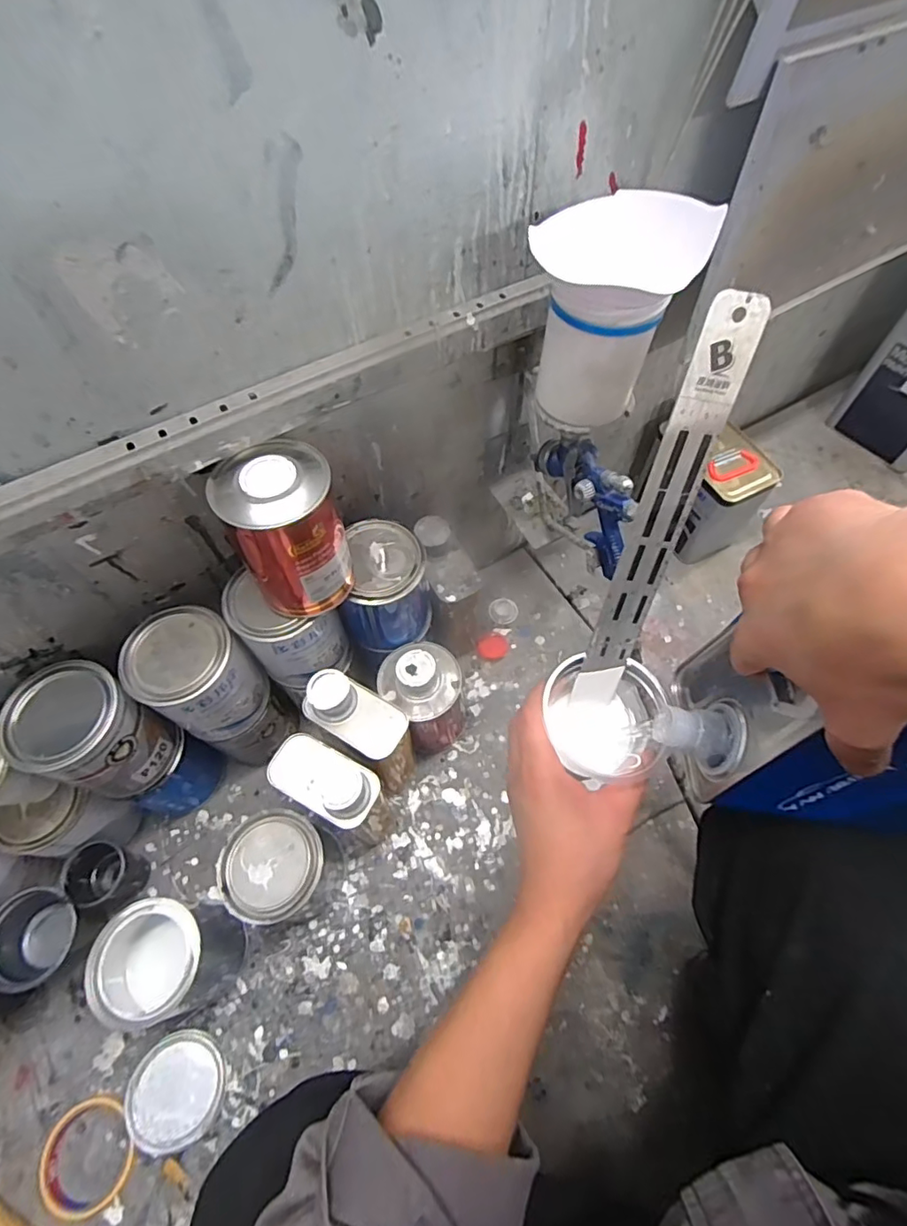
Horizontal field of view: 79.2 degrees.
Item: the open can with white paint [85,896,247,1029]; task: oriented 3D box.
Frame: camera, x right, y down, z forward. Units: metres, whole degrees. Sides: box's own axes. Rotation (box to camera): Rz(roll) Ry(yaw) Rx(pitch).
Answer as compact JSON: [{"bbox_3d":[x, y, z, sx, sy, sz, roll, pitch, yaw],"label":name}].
[{"bbox_3d":[-0.304,0.370,0.591,0.108,0.134,0.099,0,61,1],"label":"open can with white paint"}]

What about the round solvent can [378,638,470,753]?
[{"bbox_3d":[-0.035,0.105,0.699,0.100,0.183,0.094,-16,62,-8],"label":"round solvent can"}]

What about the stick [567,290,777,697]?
[{"bbox_3d":[0.125,-0.048,0.342,0.031,0.263,0.006,7,31,-5],"label":"stick"}]

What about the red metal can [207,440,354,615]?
[{"bbox_3d":[-0.150,-0.069,0.513,0.094,0.158,0.088,0,61,1],"label":"red metal can"}]

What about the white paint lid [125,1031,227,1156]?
[{"bbox_3d":[-0.292,0.505,0.580,0.090,0.021,0.095,0,61,1],"label":"white paint lid"}]

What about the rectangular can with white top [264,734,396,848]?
[{"bbox_3d":[-0.136,0.211,0.627,0.114,0.214,0.071,25,65,14],"label":"rectangular can with white top"}]

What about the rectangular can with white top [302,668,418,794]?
[{"bbox_3d":[-0.104,0.145,0.659,0.116,0.205,0.063,29,65,16],"label":"rectangular can with white top"}]

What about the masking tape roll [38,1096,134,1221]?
[{"bbox_3d":[-0.370,0.548,0.550,0.099,0.026,0.093,0,61,1],"label":"masking tape roll"}]

